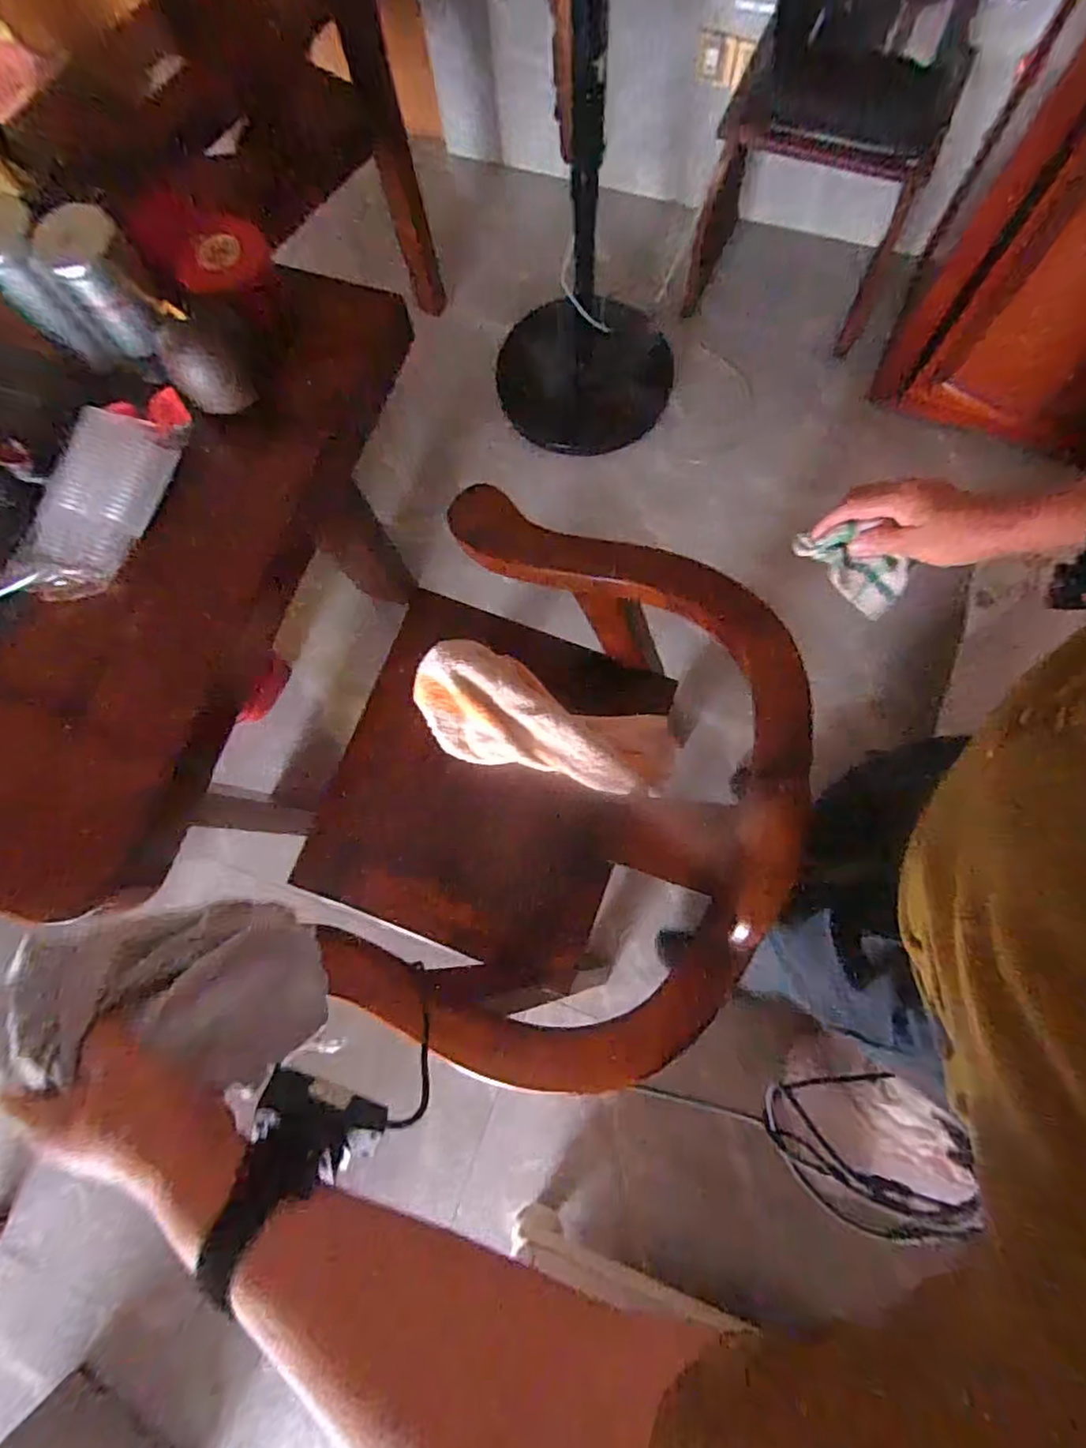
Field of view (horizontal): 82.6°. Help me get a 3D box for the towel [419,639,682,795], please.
[{"bbox_3d":[0.002,-0.008,0.879,0.381,0.110,0.160,12,79,7],"label":"towel"}]

